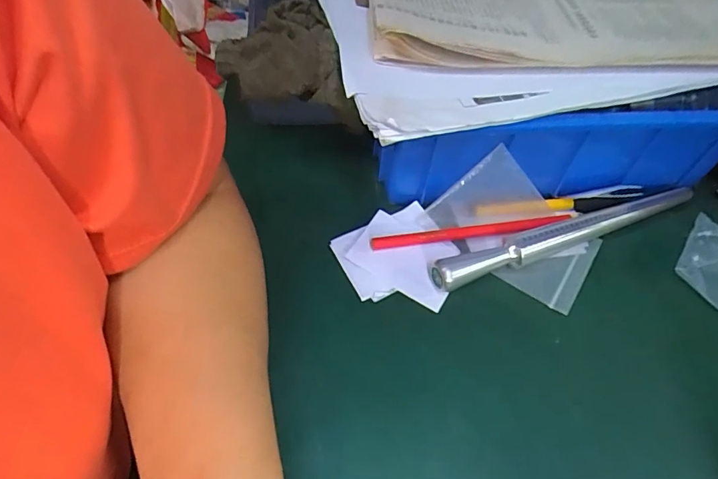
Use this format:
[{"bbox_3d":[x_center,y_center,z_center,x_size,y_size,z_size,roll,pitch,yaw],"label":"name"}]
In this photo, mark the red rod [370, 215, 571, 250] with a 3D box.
[{"bbox_3d":[0.083,-0.006,0.338,0.150,0.009,0.011,-7,53,-9],"label":"red rod"}]

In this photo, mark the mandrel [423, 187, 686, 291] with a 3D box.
[{"bbox_3d":[0.156,-0.005,0.339,0.227,0.020,0.018,-17,55,-16],"label":"mandrel"}]

